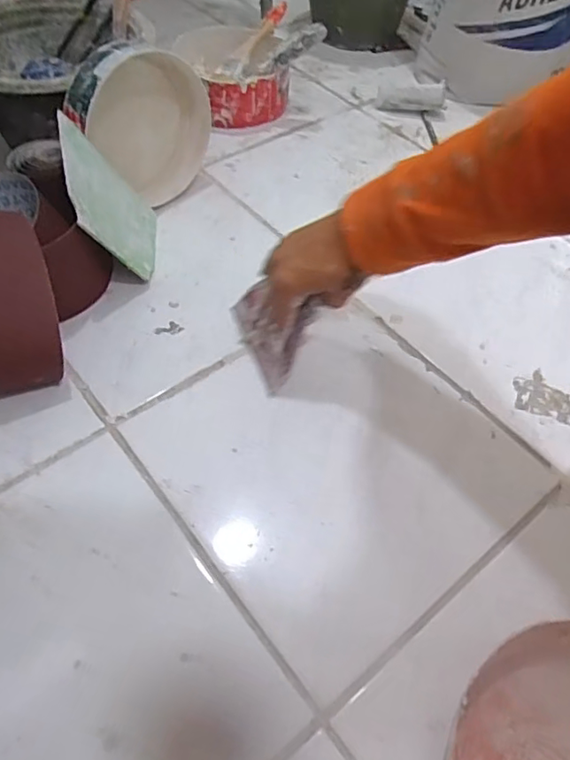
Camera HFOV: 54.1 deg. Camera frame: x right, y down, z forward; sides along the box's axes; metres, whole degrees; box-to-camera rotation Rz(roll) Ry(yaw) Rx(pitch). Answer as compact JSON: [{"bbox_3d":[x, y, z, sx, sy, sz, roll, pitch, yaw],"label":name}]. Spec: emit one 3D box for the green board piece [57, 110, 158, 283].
[{"bbox_3d":[-0.186,-0.187,0.608,0.009,0.153,0.126,-20,64,15],"label":"green board piece"}]

